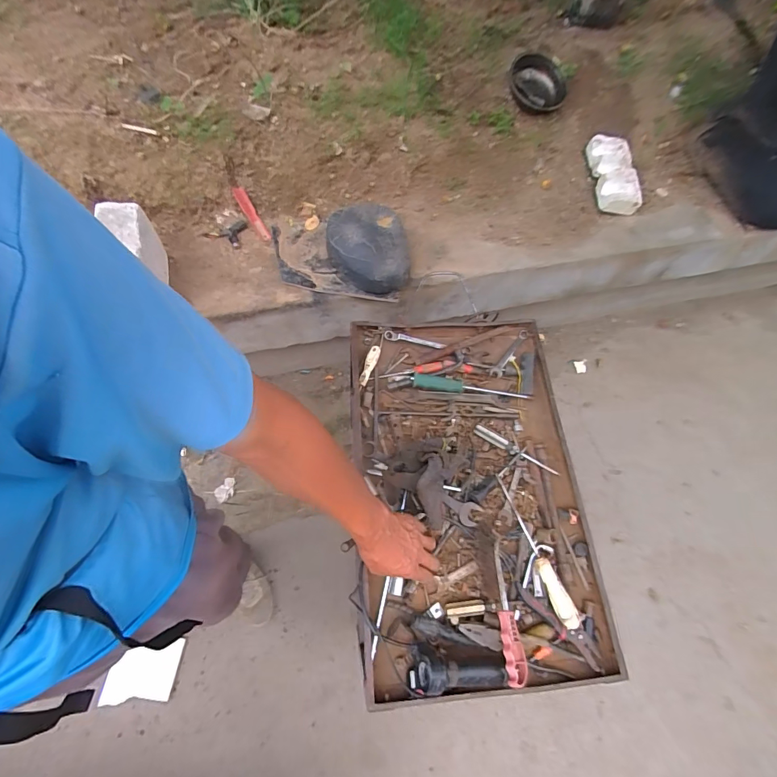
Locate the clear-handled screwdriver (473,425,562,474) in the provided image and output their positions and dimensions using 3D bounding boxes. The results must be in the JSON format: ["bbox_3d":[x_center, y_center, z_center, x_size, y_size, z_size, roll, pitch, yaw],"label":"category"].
[{"bbox_3d":[0.242,0.118,0.764,0.173,0.021,0.019,30,65,9],"label":"clear-handled screwdriver"}]

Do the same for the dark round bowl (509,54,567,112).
[{"bbox_3d":[0.562,-1.149,1.506,0.212,0.037,0.212,0,89,-4],"label":"dark round bowl"}]

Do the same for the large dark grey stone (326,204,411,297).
[{"bbox_3d":[-0.063,-0.425,1.187,0.223,0.099,0.298,-5,65,-7],"label":"large dark grey stone"}]

